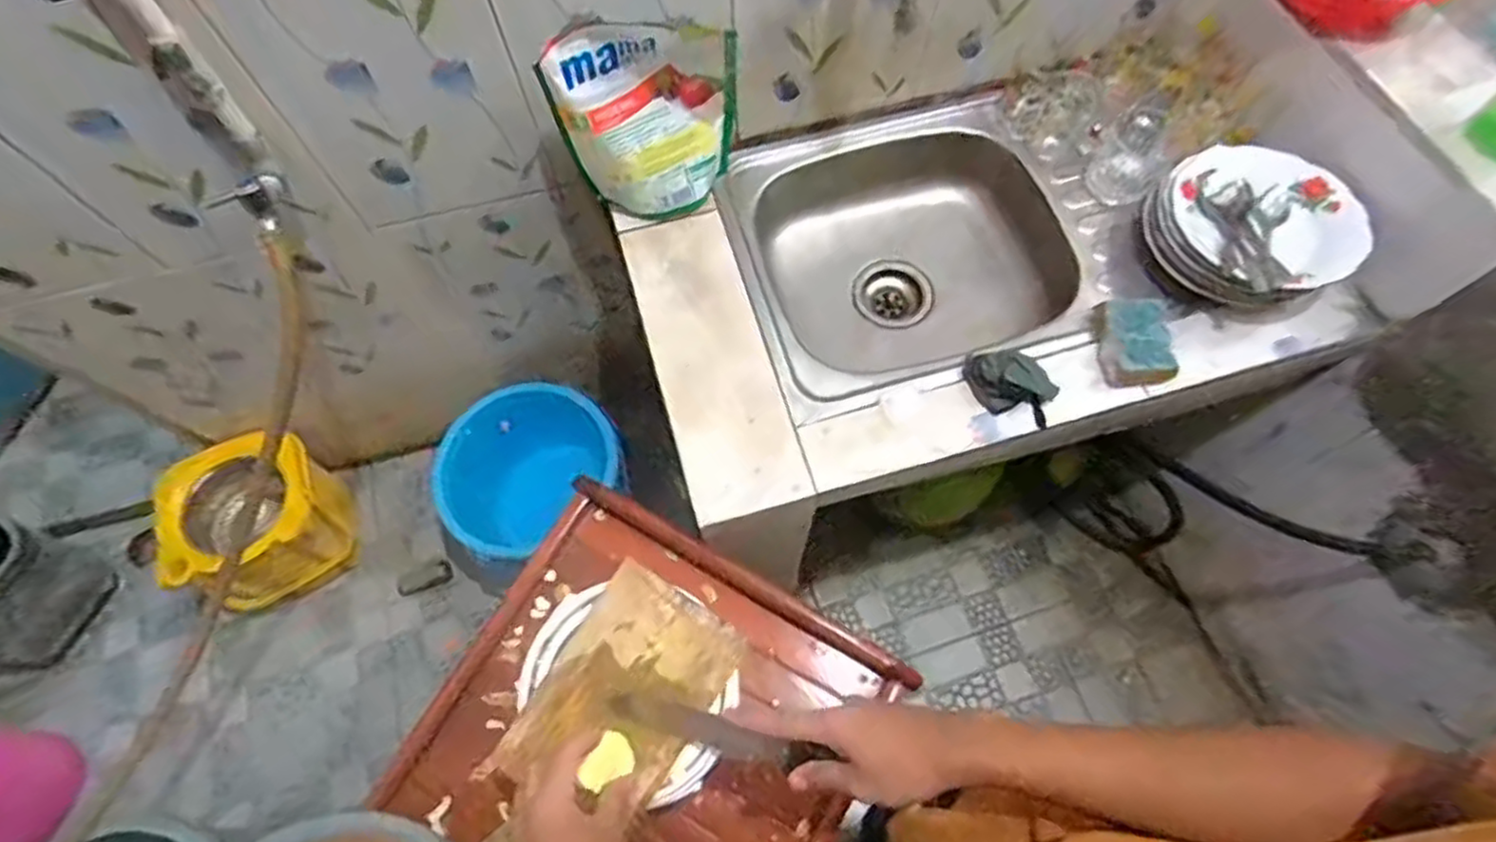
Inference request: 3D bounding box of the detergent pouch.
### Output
[{"bbox_3d":[-0.110,-0.336,0.815,0.202,0.225,0.068,-10,68,-4],"label":"detergent pouch"}]

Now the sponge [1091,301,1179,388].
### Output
[{"bbox_3d":[0.454,-0.092,0.846,0.085,0.039,0.101,-13,68,-5],"label":"sponge"}]

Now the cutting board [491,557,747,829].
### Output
[{"bbox_3d":[-0.098,0.220,0.579,0.125,0.019,0.181,29,70,12],"label":"cutting board"}]

